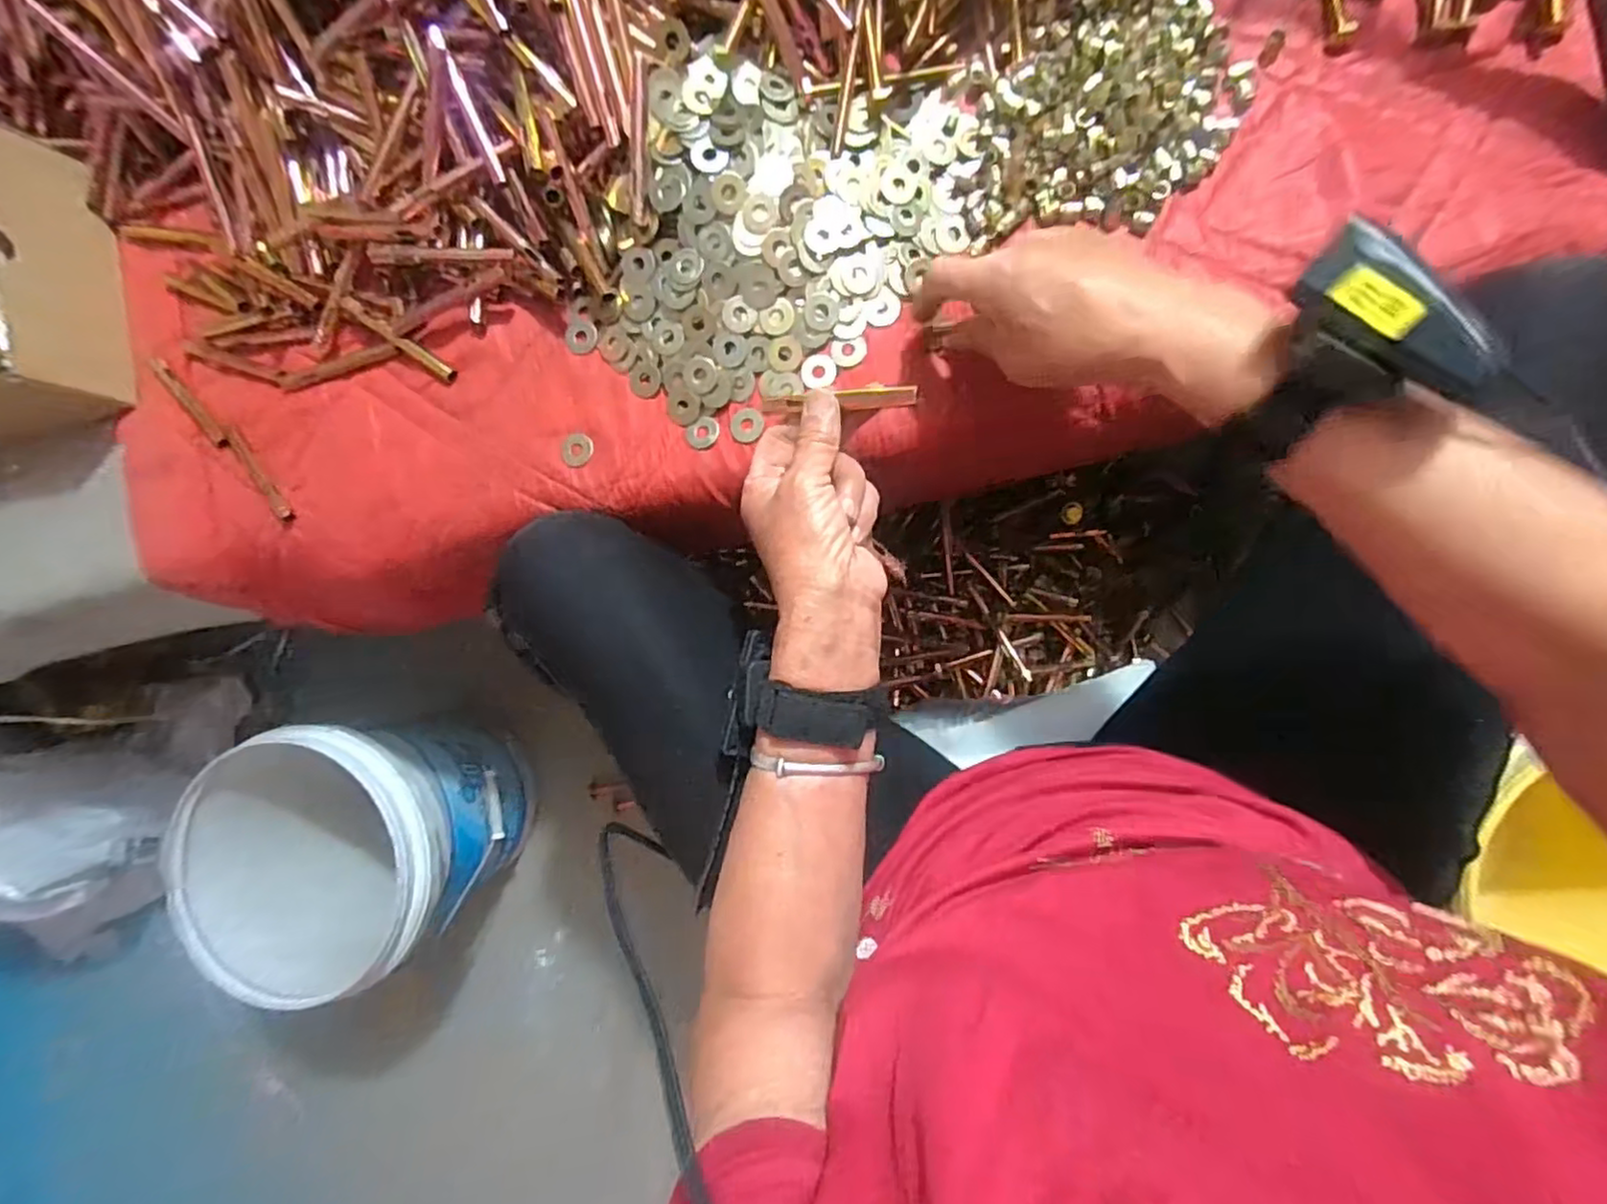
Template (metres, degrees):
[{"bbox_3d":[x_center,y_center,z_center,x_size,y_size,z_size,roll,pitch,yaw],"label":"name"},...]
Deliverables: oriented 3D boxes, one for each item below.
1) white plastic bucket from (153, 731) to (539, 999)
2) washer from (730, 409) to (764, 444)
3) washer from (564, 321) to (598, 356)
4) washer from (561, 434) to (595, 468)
[{"bbox_3d":[-0.475,0.262,0.766,0.246,0.242,0.251,0,87,9],"label":"white plastic bucket"},{"bbox_3d":[-0.036,-0.110,0.426,0.021,0.004,0.021,0,87,9],"label":"washer"},{"bbox_3d":[-0.145,-0.173,0.442,0.023,0.004,0.021,0,87,9],"label":"washer"},{"bbox_3d":[-0.146,-0.098,0.438,0.020,0.004,0.021,0,87,9],"label":"washer"}]

